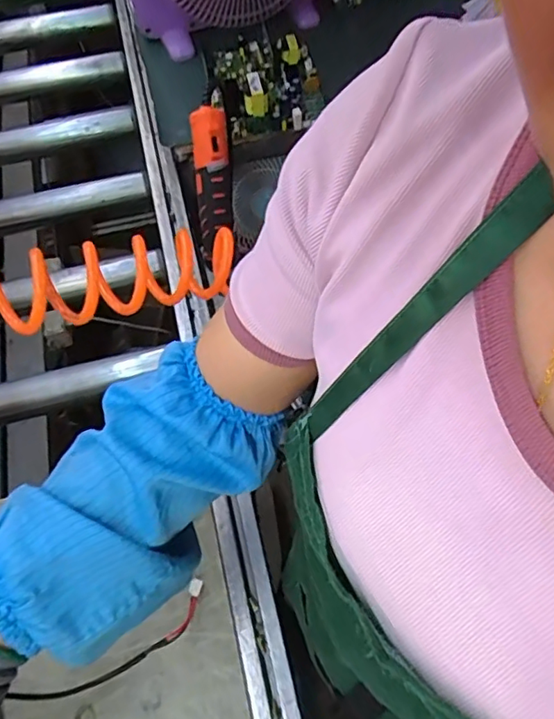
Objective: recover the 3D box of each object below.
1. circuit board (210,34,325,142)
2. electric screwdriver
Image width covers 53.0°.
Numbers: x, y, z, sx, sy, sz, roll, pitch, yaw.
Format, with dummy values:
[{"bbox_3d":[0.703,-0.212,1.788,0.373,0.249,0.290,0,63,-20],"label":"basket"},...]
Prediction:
[{"bbox_3d":[-0.019,-0.406,0.797,0.155,0.046,0.187,-12,61,-4],"label":"circuit board"},{"bbox_3d":[-0.081,-0.208,0.684,0.046,0.187,0.035,3,30,1],"label":"electric screwdriver"}]

